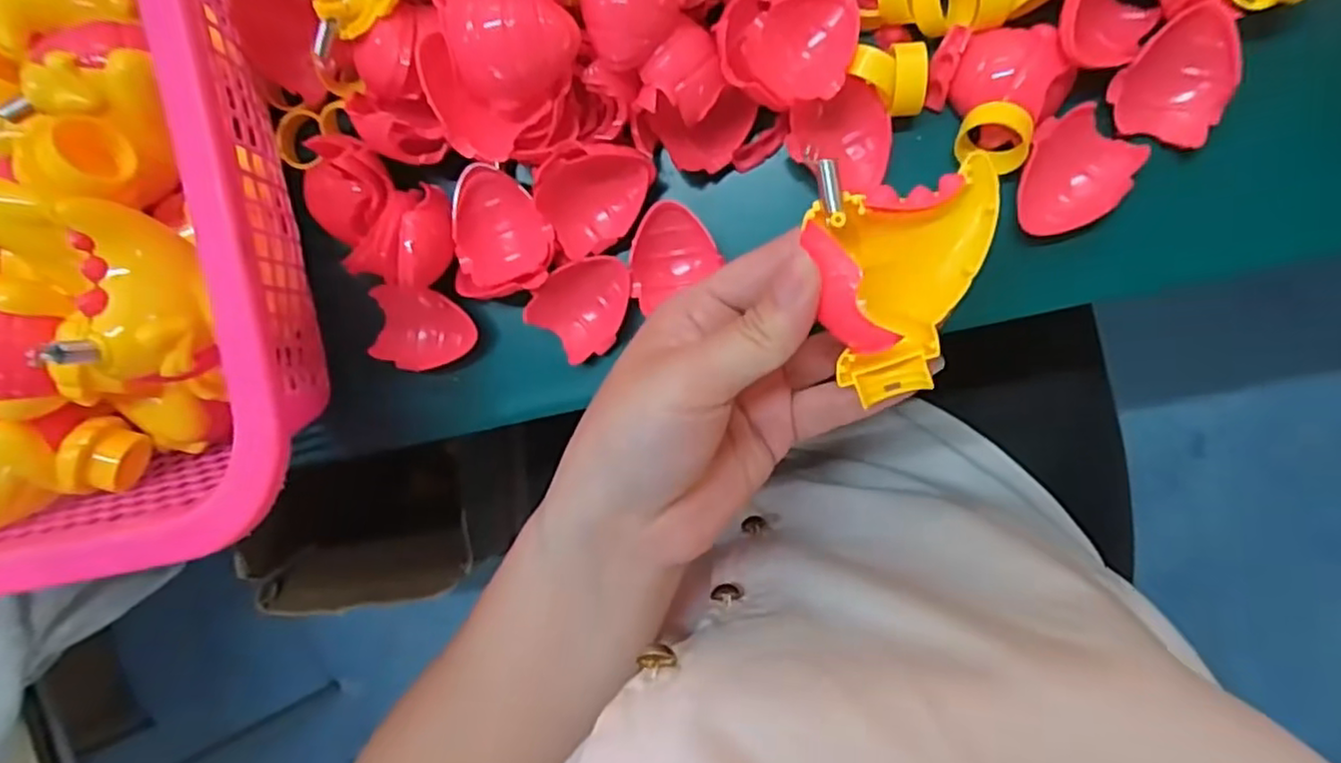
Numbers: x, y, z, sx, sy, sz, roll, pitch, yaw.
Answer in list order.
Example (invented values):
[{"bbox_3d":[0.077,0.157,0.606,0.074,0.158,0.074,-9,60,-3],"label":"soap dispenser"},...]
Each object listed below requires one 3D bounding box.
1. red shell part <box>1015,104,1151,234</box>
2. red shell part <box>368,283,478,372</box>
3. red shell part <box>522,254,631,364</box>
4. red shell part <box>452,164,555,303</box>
[{"bbox_3d":[0.149,-0.075,0.251,0.038,0.008,0.045,15,97,6],"label":"red shell part"},{"bbox_3d":[-0.107,-0.022,0.296,0.041,0.019,0.035,6,96,7],"label":"red shell part"},{"bbox_3d":[-0.035,-0.032,0.284,0.036,0.014,0.042,43,99,2],"label":"red shell part"},{"bbox_3d":[-0.067,-0.060,0.281,0.039,0.018,0.051,4,96,7],"label":"red shell part"}]

